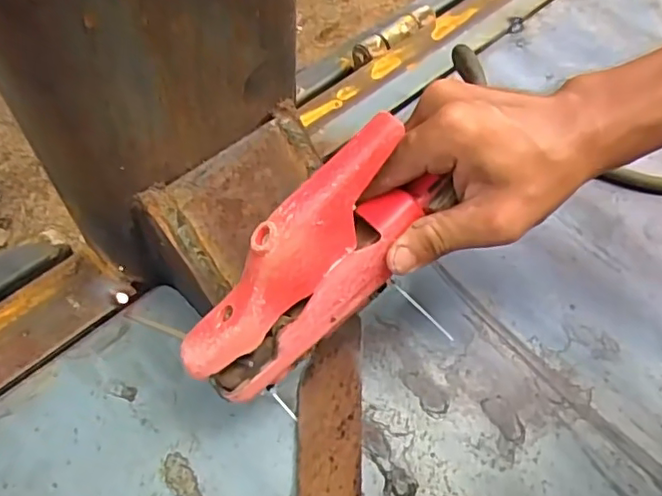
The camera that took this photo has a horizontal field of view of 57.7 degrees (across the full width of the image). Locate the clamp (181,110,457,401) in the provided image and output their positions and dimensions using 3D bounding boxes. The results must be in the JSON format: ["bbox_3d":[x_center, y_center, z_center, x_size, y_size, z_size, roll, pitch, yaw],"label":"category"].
[{"bbox_3d":[-0.008,0.010,0.299,0.048,0.052,0.151,40,95,19],"label":"clamp"}]

